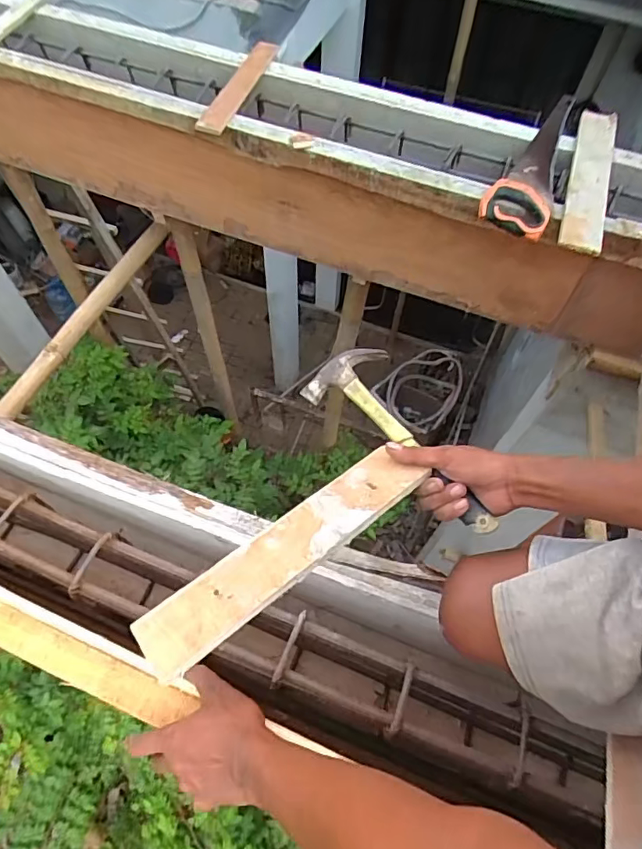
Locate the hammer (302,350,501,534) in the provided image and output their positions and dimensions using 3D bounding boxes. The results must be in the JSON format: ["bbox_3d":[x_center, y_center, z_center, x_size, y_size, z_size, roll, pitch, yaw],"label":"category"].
[{"bbox_3d":[0.099,0.018,0.617,0.097,0.045,0.279,-32,66,-18],"label":"hammer"}]

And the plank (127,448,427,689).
[{"bbox_3d":[-0.033,0.126,0.532,0.321,0.010,0.076,-34,47,-23],"label":"plank"}]

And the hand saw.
[{"bbox_3d":[0.501,-0.583,1.142,0.140,0.040,0.535,28,64,13],"label":"hand saw"}]

